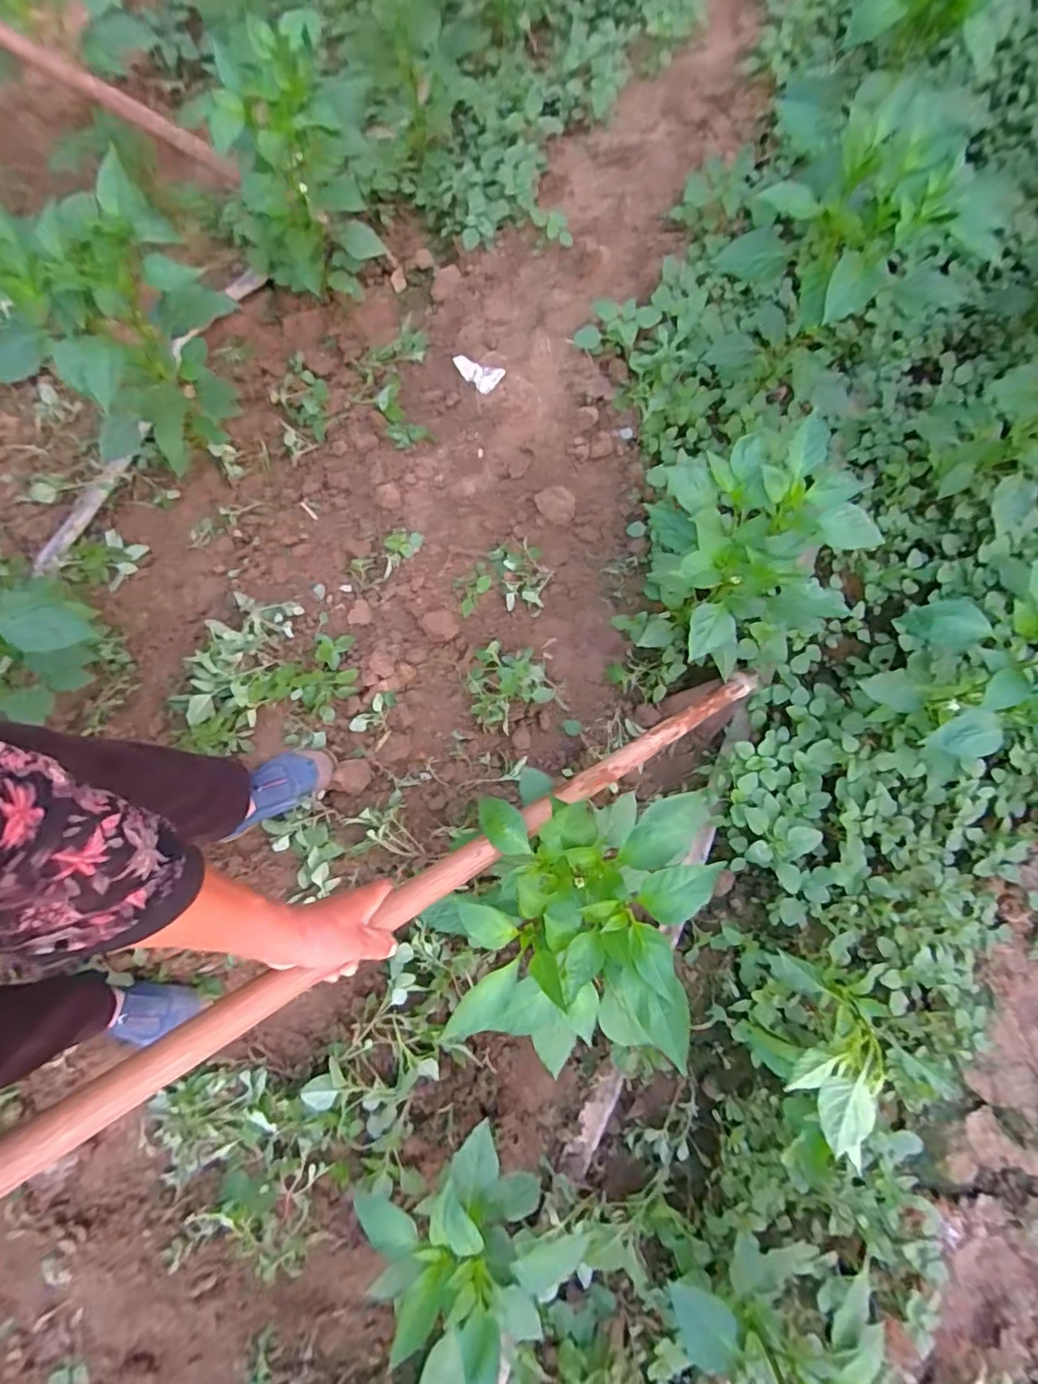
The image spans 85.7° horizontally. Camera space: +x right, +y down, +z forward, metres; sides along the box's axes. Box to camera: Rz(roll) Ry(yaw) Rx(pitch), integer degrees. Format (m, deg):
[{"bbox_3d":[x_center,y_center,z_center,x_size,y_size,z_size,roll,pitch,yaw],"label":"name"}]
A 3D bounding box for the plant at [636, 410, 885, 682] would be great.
[{"bbox_3d":[0.326,-0.182,0.874,0.268,0.309,0.260,-15,78,-5],"label":"plant"}]

